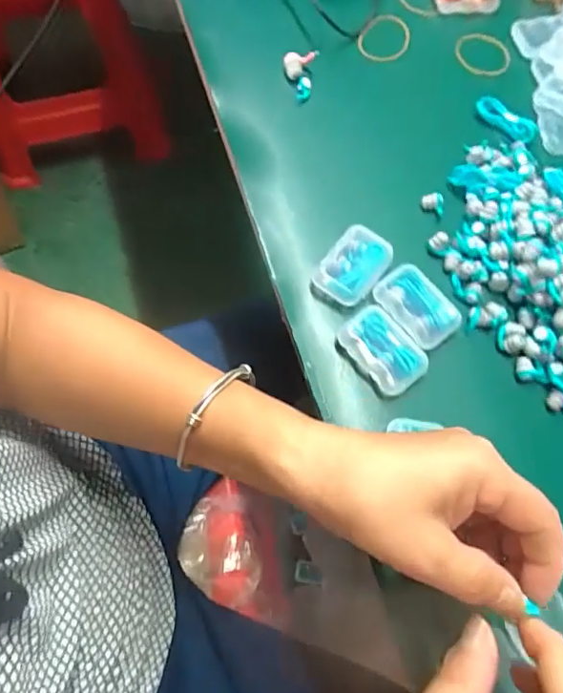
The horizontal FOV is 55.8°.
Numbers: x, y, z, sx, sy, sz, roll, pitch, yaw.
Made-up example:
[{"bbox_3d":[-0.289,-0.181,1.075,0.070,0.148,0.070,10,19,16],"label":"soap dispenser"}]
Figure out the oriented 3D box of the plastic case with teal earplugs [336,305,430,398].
[{"bbox_3d":[0.064,0.002,0.334,0.037,0.012,0.054,-38,76,-16],"label":"plastic case with teal earplugs"}]

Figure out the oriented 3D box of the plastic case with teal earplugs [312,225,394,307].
[{"bbox_3d":[0.048,-0.054,0.353,0.037,0.010,0.052,30,73,11],"label":"plastic case with teal earplugs"}]

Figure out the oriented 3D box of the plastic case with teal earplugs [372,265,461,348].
[{"bbox_3d":[0.089,-0.027,0.344,0.038,0.010,0.053,-40,77,-16],"label":"plastic case with teal earplugs"}]

